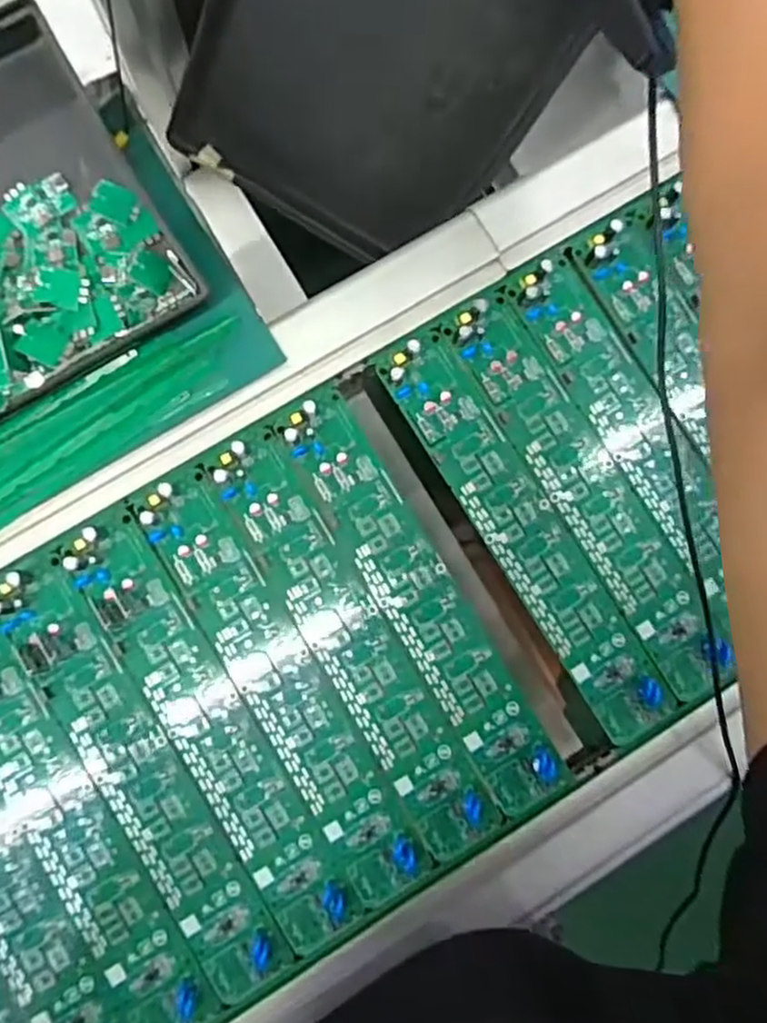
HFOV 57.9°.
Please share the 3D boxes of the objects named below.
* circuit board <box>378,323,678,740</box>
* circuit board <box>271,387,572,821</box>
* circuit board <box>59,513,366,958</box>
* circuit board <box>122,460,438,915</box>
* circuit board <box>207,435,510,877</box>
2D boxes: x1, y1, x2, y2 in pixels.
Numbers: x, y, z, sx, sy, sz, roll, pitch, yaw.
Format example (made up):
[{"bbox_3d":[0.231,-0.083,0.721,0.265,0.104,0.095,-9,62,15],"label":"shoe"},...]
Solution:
[{"bbox_3d":[0.087,0.014,0.421,0.047,0.017,0.269,-32,86,-4],"label":"circuit board"},{"bbox_3d":[0.022,0.054,0.416,0.052,0.013,0.269,-30,86,-4],"label":"circuit board"},{"bbox_3d":[-0.102,0.130,0.408,0.049,0.018,0.273,-32,86,-4],"label":"circuit board"},{"bbox_3d":[-0.058,0.104,0.412,0.050,0.017,0.273,-31,86,-4],"label":"circuit board"},{"bbox_3d":[-0.020,0.079,0.417,0.049,0.018,0.271,-31,86,-4],"label":"circuit board"}]

